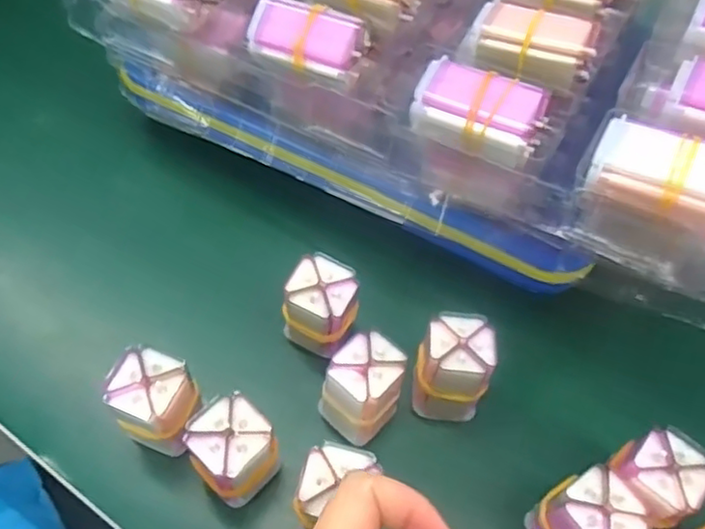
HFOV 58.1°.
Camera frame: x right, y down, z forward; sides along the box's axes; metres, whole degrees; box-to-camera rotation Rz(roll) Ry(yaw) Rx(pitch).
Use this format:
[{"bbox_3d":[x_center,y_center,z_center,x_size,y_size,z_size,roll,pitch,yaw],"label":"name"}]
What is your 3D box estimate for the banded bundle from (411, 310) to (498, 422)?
[{"bbox_3d":[0.053,0.055,0.333,0.040,0.051,0.044,15,58,5],"label":"banded bundle"}]

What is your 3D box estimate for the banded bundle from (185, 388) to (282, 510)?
[{"bbox_3d":[-0.058,0.090,0.305,0.036,0.048,0.036,-37,67,-23],"label":"banded bundle"}]

